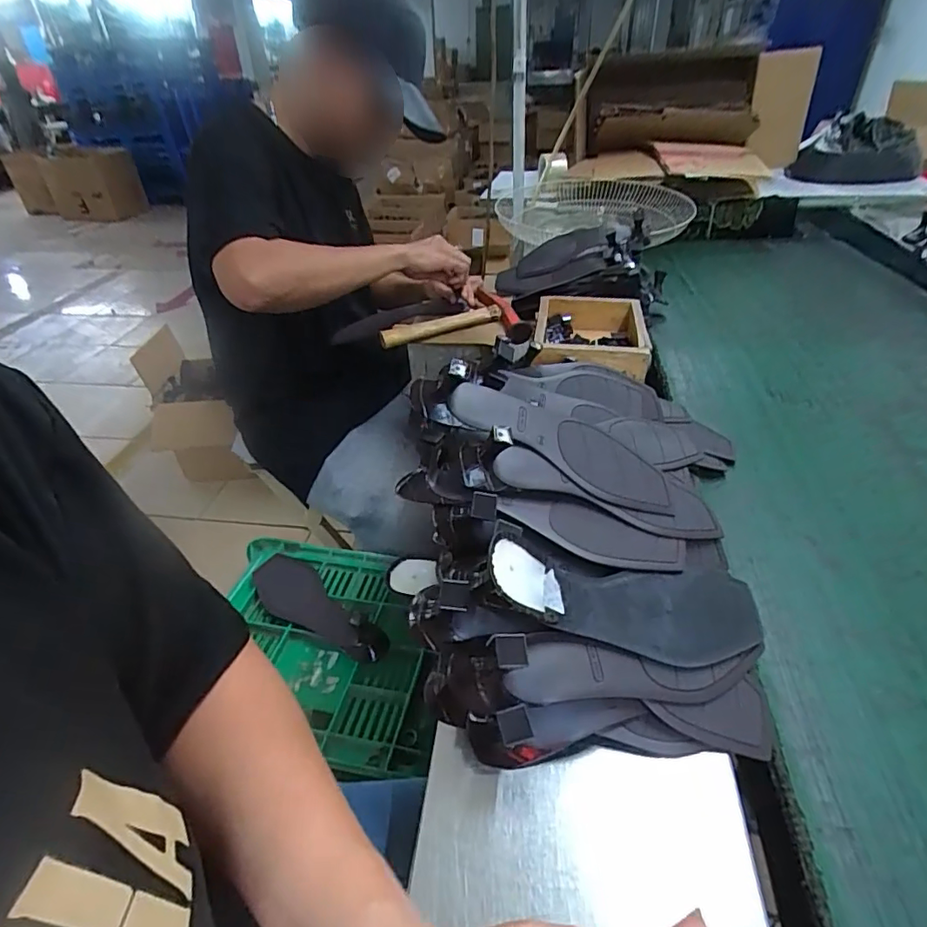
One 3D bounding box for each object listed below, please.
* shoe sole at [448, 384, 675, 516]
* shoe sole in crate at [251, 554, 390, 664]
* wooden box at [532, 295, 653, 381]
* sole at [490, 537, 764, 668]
[{"bbox_3d":[0.088,-0.017,0.476,0.209,0.025,0.070,26,38,-6],"label":"shoe sole"},{"bbox_3d":[-0.204,0.191,0.737,0.249,0.037,0.081,28,47,35],"label":"shoe sole in crate"},{"bbox_3d":[0.179,-0.176,0.780,0.156,0.048,0.238,6,37,11],"label":"wooden box"},{"bbox_3d":[0.118,0.100,0.389,0.232,0.042,0.067,14,32,-21],"label":"sole"}]

